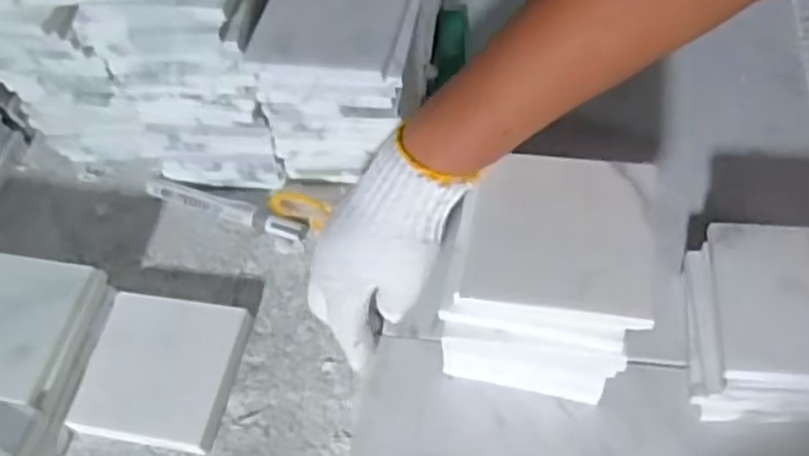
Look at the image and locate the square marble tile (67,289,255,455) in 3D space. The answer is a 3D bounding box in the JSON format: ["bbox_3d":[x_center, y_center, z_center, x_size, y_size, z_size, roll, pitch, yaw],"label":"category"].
[{"bbox_3d":[-0.165,0.097,0.523,0.098,0.020,0.101,5,55,10],"label":"square marble tile"}]

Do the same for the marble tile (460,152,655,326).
[{"bbox_3d":[0.085,0.002,0.423,0.102,0.009,0.099,6,55,10],"label":"marble tile"}]

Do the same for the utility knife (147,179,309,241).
[{"bbox_3d":[-0.143,-0.015,0.607,0.141,0.018,0.016,17,57,17],"label":"utility knife"}]

